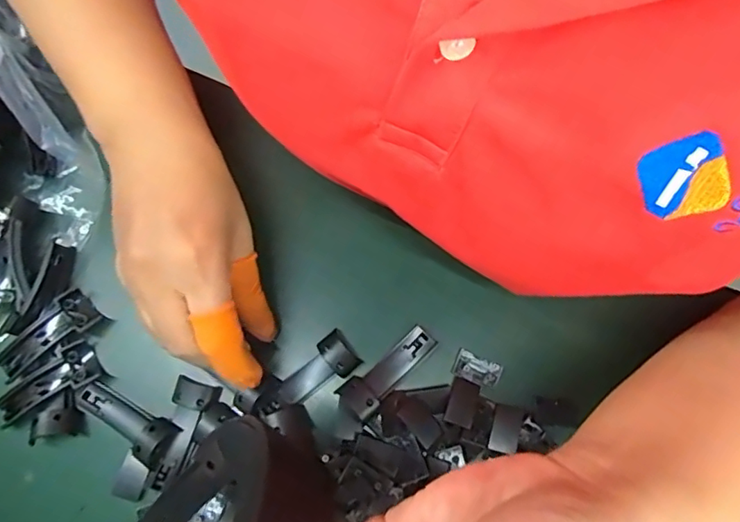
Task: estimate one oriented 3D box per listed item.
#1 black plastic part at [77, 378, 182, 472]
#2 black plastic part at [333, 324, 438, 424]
[{"bbox_3d":[-0.137,0.087,0.303,0.060,0.012,0.022,30,81,9],"label":"black plastic part"},{"bbox_3d":[0.010,0.061,0.308,0.061,0.007,0.023,-43,79,-6],"label":"black plastic part"}]

